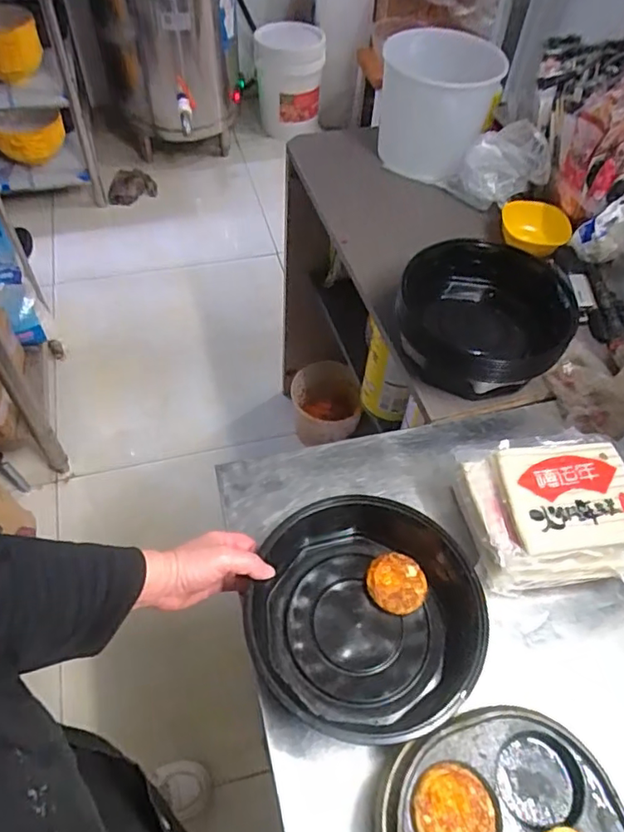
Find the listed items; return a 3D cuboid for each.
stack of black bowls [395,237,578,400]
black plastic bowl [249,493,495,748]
[{"bbox_3d":[0.229,-0.138,0.771,0.217,0.088,0.245,19,56,10],"label":"stack of black bowls"},{"bbox_3d":[0.052,0.194,0.558,0.213,0.068,0.216,10,55,4],"label":"black plastic bowl"}]

